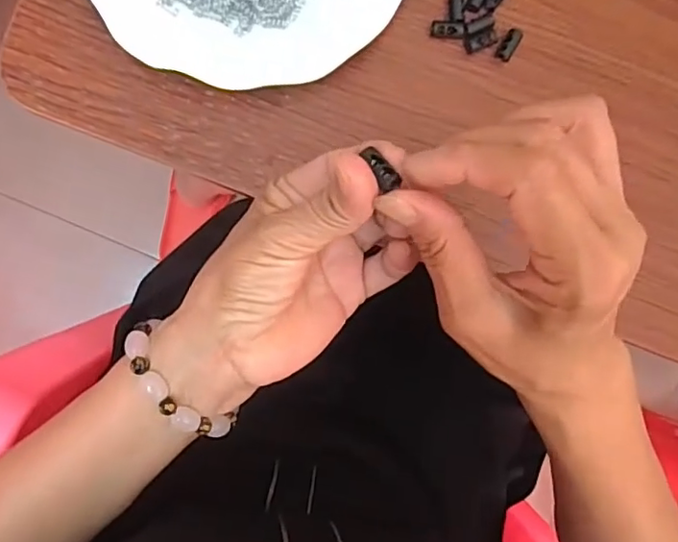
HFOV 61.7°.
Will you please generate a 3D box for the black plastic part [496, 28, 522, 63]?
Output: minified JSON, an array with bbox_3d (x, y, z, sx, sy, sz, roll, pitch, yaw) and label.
[{"bbox_3d":[0.102,-0.136,0.342,0.009,0.007,0.020,30,88,-6],"label":"black plastic part"}]

